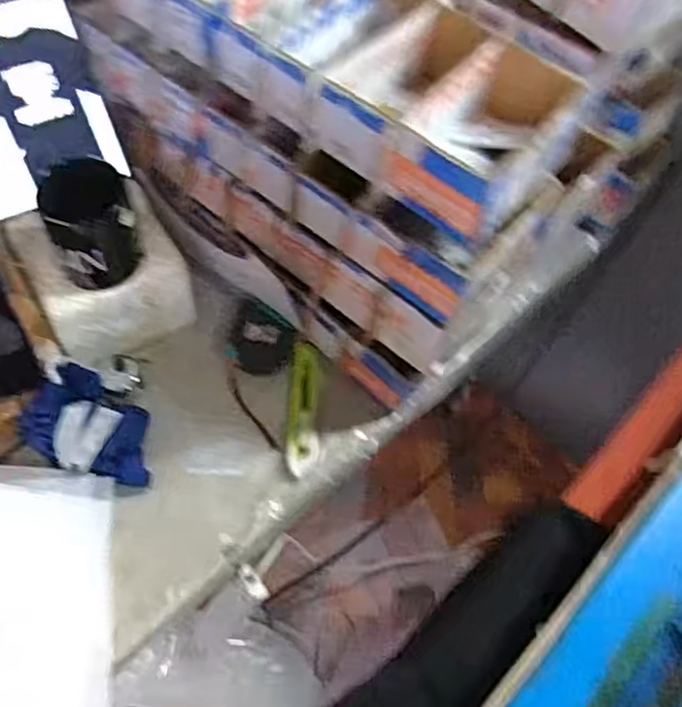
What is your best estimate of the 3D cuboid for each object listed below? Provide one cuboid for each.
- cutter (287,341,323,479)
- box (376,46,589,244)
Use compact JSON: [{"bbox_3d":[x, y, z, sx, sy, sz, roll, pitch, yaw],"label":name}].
[{"bbox_3d":[-0.040,0.058,0.727,0.033,0.018,0.156,3,58,-4],"label":"cutter"},{"bbox_3d":[0.121,-0.179,0.552,0.109,0.084,0.166,34,61,15],"label":"box"}]

